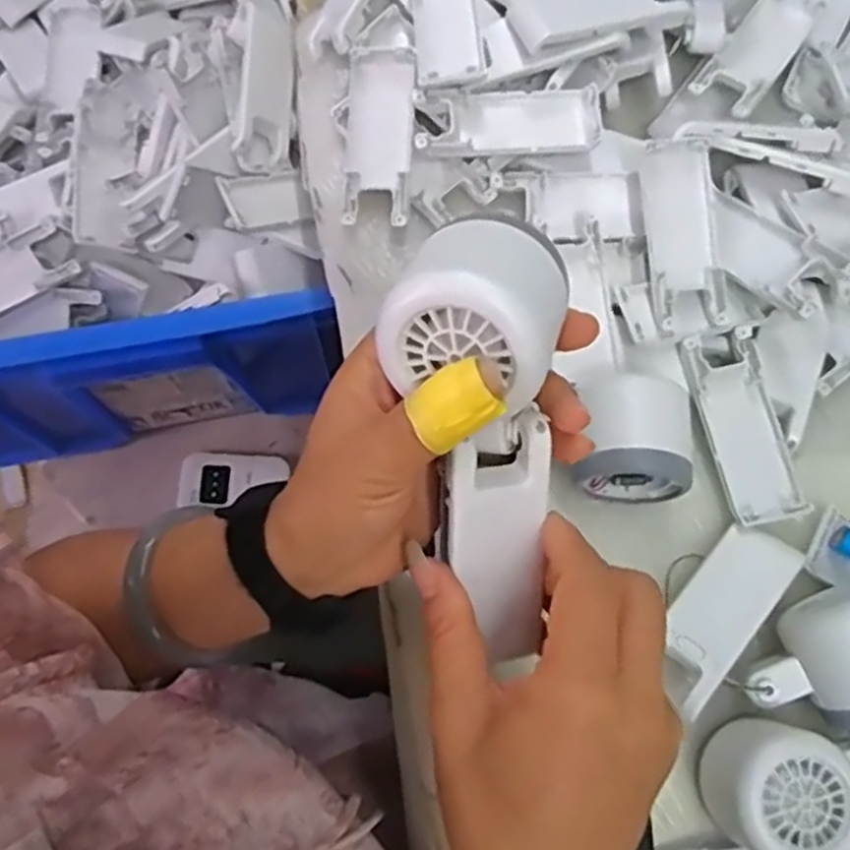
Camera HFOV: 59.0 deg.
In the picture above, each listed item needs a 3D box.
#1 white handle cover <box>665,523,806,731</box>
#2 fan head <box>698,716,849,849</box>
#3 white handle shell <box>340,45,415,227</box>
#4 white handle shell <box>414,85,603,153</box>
[{"bbox_3d":[0.148,0.095,0.378,0.040,0.011,0.098,35,73,31],"label":"white handle cover"},{"bbox_3d":[0.161,0.168,0.349,0.058,0.051,0.056,0,76,-2],"label":"fan head"},{"bbox_3d":[-0.027,-0.169,0.440,0.039,0.027,0.105,2,76,-1],"label":"white handle shell"},{"bbox_3d":[0.047,-0.171,0.438,0.102,0.029,0.038,-4,76,-3],"label":"white handle shell"}]

